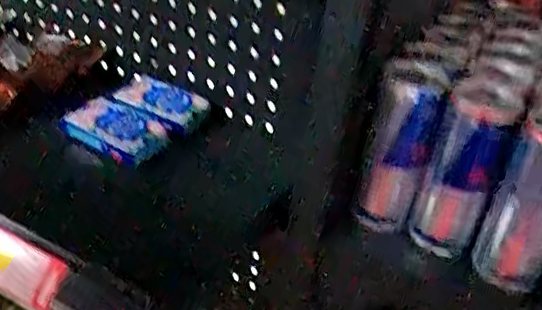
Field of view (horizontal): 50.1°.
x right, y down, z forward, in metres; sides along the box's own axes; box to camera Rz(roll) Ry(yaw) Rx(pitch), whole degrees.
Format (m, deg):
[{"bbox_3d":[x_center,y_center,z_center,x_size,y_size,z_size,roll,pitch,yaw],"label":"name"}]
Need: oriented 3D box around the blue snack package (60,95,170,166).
[{"bbox_3d":[-0.143,-0.023,0.562,0.104,0.027,0.065,23,36,27],"label":"blue snack package"}]

